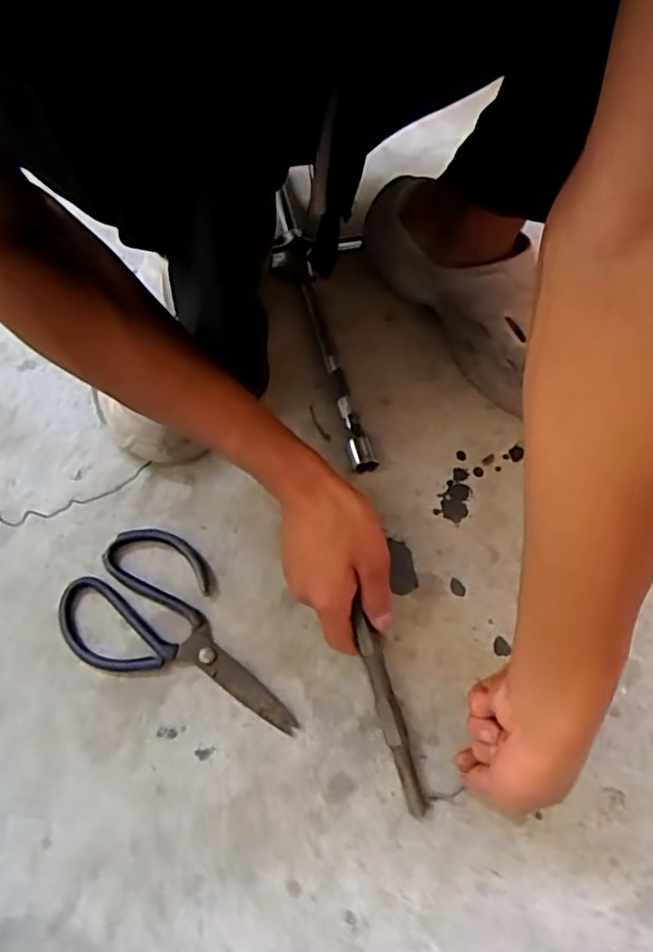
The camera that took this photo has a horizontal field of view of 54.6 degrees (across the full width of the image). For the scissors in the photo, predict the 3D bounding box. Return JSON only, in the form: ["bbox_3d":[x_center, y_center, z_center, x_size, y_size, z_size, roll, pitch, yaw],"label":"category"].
[{"bbox_3d":[-0.102,0.112,0.483,0.188,0.021,0.104,21,62,4],"label":"scissors"}]

